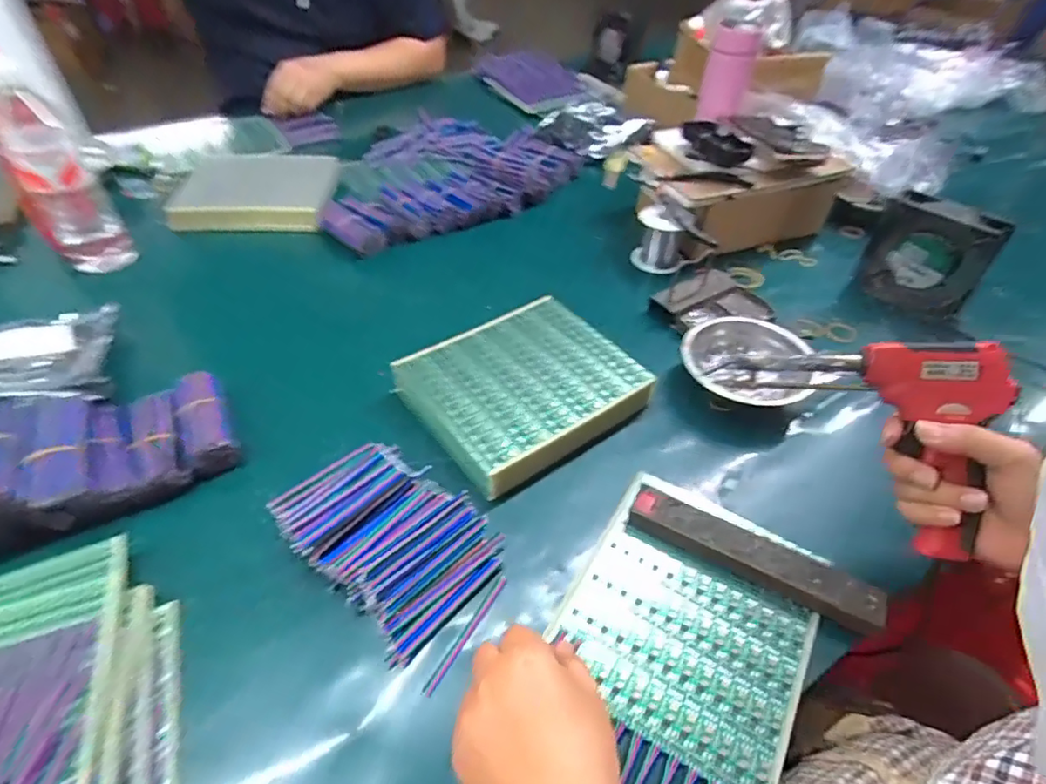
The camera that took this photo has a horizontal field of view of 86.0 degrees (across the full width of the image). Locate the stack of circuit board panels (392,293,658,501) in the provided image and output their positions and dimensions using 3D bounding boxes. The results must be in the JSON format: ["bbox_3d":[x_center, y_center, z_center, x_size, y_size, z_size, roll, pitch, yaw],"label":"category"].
[{"bbox_3d":[0.002,-0.003,0.552,0.203,0.039,0.185,-27,53,-26],"label":"stack of circuit board panels"}]

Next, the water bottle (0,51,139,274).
[{"bbox_3d":[-0.531,-0.246,0.627,0.077,0.231,0.079,-29,54,-27],"label":"water bottle"}]

